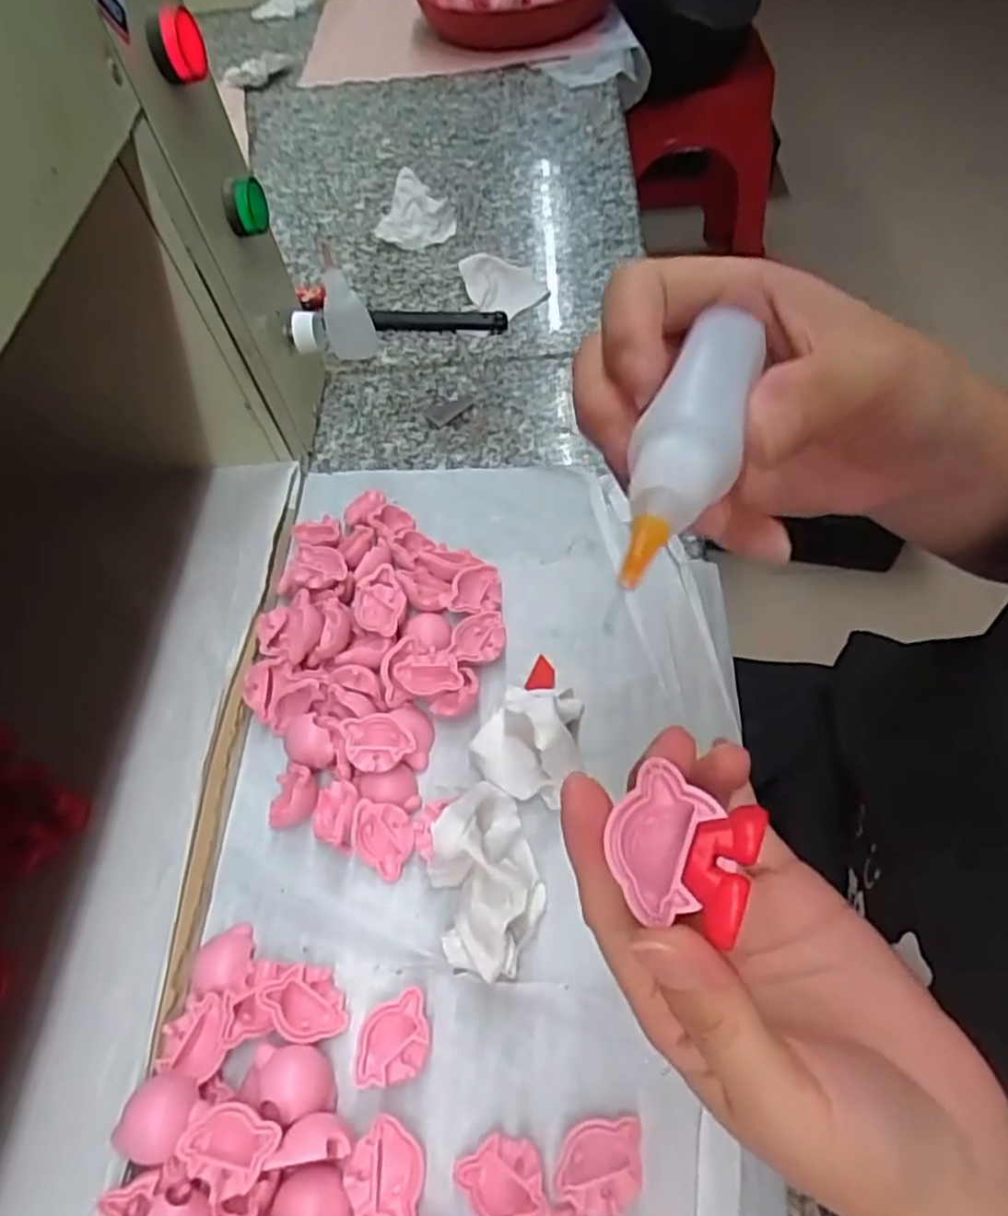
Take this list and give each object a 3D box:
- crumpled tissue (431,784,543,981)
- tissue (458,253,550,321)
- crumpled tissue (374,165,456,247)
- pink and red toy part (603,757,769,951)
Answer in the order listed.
[{"bbox_3d":[-0.009,0.112,0.309,0.046,0.035,0.081,-15,57,-4],"label":"crumpled tissue"},{"bbox_3d":[0.002,-0.257,0.563,0.060,0.022,0.064,-20,57,-10],"label":"tissue"},{"bbox_3d":[-0.075,-0.348,0.627,0.064,0.031,0.075,2,58,7],"label":"crumpled tissue"},{"bbox_3d":[0.040,0.055,0.165,0.031,0.014,0.032,19,58,16],"label":"pink and red toy part"}]

